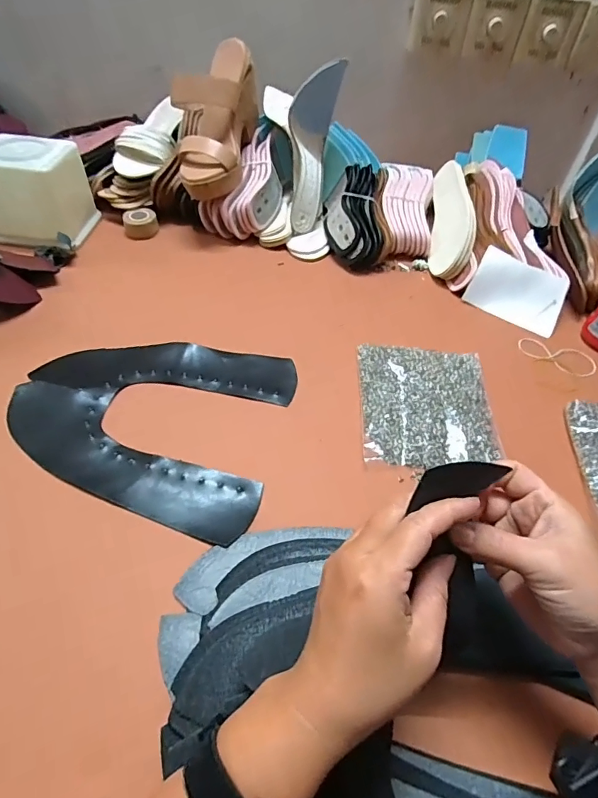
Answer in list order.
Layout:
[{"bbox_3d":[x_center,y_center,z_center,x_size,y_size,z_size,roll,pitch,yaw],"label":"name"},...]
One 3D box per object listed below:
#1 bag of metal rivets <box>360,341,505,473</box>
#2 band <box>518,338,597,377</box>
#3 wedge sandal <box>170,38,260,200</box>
[{"bbox_3d":[0.144,0.004,0.505,0.148,0.017,0.164,4,49,-1],"label":"bag of metal rivets"},{"bbox_3d":[0.337,-0.054,0.591,0.098,0.004,0.052,17,50,10],"label":"band"},{"bbox_3d":[-0.129,-0.401,0.677,0.112,0.093,0.222,6,83,0],"label":"wedge sandal"}]

